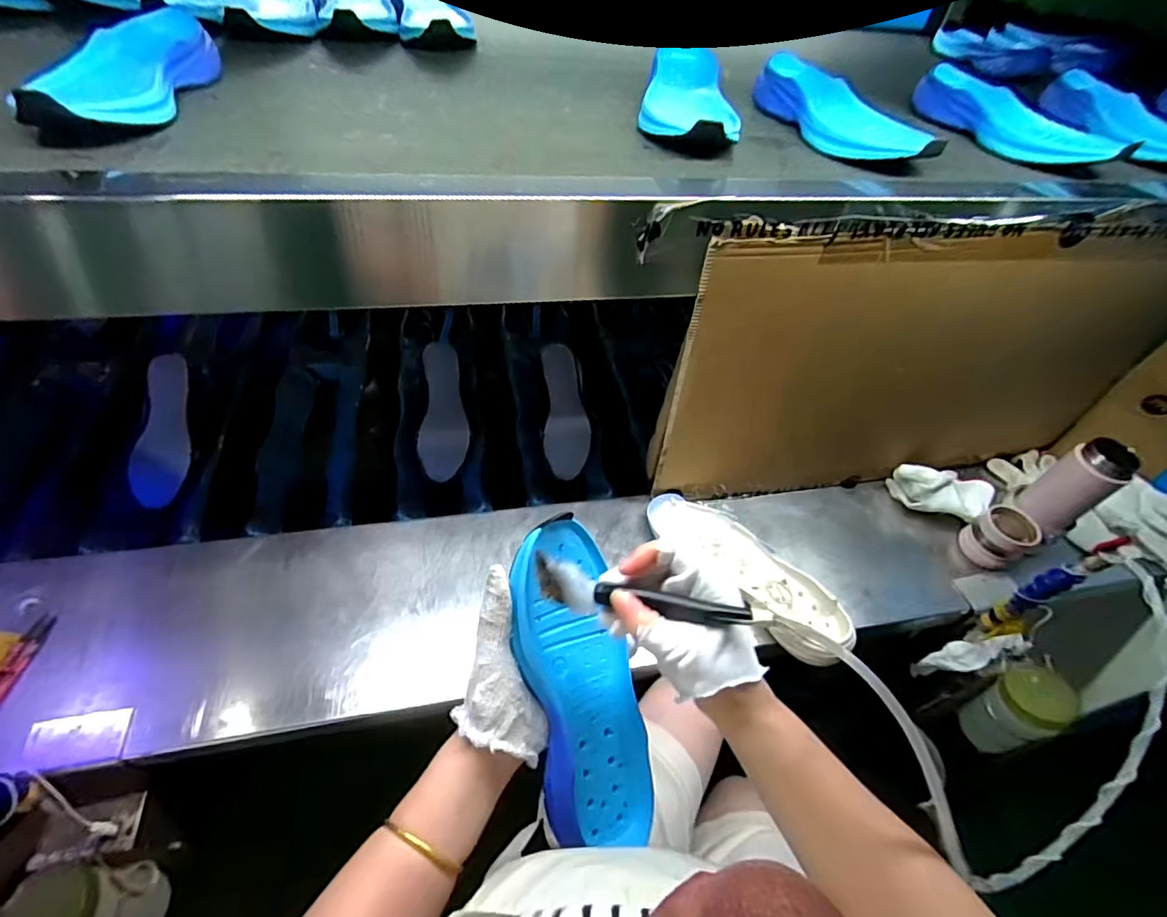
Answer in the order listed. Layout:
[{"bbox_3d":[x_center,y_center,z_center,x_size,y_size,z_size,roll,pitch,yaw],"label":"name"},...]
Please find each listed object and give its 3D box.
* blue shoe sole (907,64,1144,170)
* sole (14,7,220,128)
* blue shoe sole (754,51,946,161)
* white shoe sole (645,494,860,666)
[{"bbox_3d":[0.498,-0.392,0.615,0.091,0.039,0.229,-15,53,-19],"label":"blue shoe sole"},{"bbox_3d":[-0.406,-0.334,0.466,0.095,0.041,0.234,-3,50,-9],"label":"sole"},{"bbox_3d":[0.274,-0.371,0.577,0.081,0.043,0.243,-12,52,-16],"label":"blue shoe sole"},{"bbox_3d":[0.202,0.139,0.678,0.096,0.044,0.286,-34,61,-30],"label":"white shoe sole"}]

